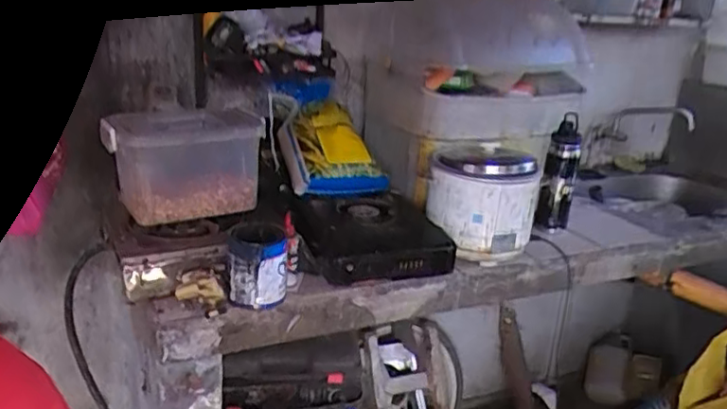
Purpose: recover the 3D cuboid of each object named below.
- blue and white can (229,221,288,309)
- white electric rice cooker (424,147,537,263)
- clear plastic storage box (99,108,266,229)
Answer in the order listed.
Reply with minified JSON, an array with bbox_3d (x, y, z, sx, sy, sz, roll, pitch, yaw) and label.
[{"bbox_3d":[-0.186,0.109,1.125,0.102,0.122,0.104,1,19,-8],"label":"blue and white can"},{"bbox_3d":[0.252,-0.018,1.350,0.215,0.204,0.235,9,20,14],"label":"white electric rice cooker"},{"bbox_3d":[-0.330,-0.073,1.178,0.268,0.168,0.143,-8,21,-28],"label":"clear plastic storage box"}]

